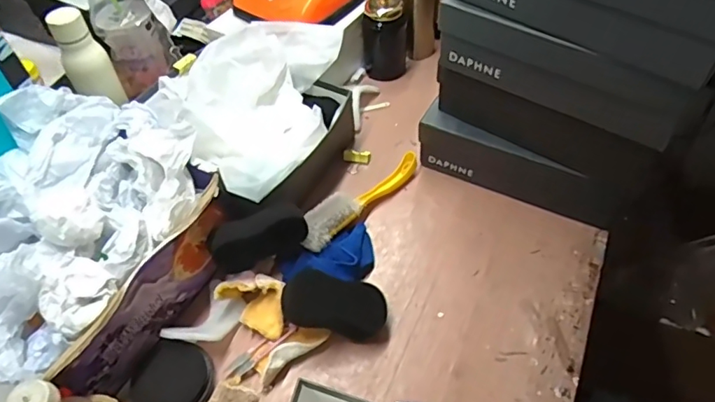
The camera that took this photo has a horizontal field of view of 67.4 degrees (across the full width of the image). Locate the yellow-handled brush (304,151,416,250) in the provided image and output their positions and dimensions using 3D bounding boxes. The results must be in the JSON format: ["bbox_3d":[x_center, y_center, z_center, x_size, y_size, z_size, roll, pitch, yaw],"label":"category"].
[{"bbox_3d":[0.003,-0.006,0.799,0.051,0.049,0.237,33,60,26],"label":"yellow-handled brush"}]

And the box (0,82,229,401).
[{"bbox_3d":[-0.375,0.054,0.622,0.286,0.206,0.417,20,55,18],"label":"box"}]

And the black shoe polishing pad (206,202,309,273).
[{"bbox_3d":[-0.130,0.044,0.703,0.125,0.065,0.043,-18,52,-11],"label":"black shoe polishing pad"}]

